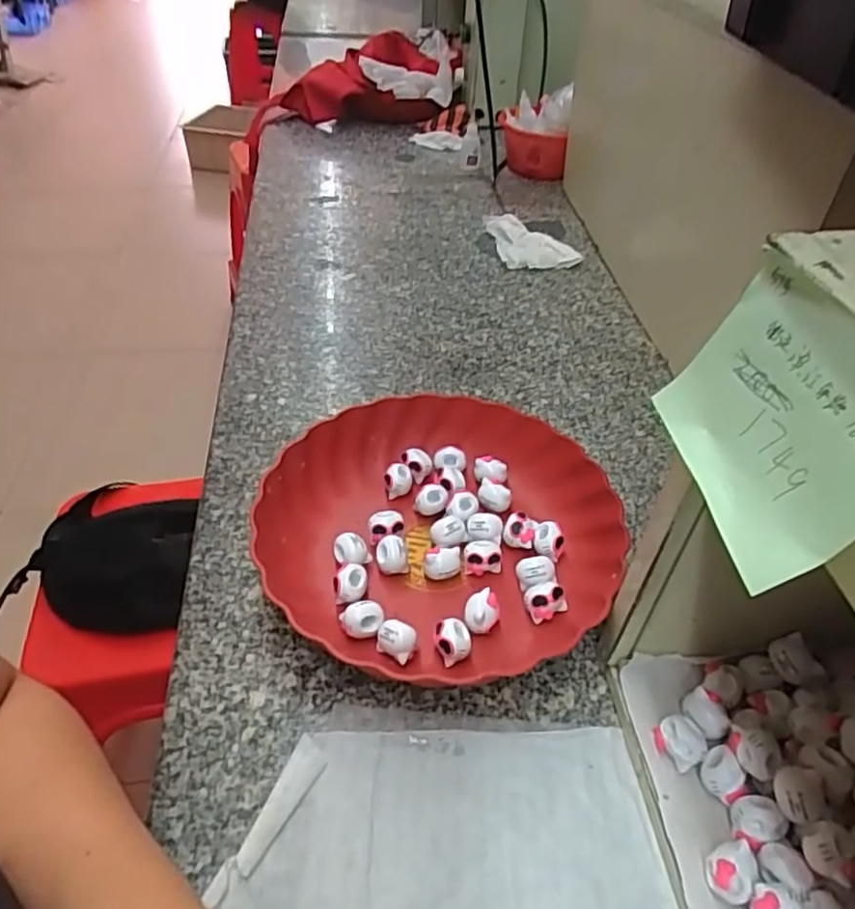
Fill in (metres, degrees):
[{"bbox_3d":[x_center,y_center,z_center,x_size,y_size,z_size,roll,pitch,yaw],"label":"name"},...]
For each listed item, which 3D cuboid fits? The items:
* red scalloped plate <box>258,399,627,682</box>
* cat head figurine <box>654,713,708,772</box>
[{"bbox_3d":[0.006,0.053,0.459,0.241,0.047,0.236,-11,45,-13],"label":"red scalloped plate"},{"bbox_3d":[0.137,0.156,0.353,0.023,0.023,0.023,-10,44,-12],"label":"cat head figurine"}]

